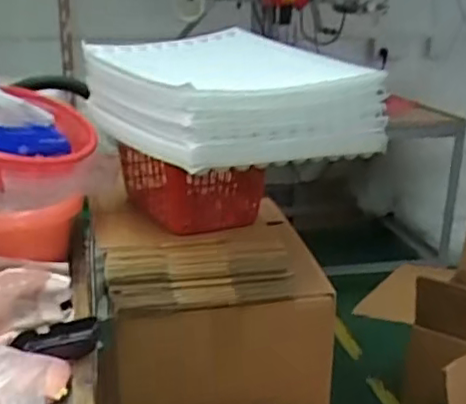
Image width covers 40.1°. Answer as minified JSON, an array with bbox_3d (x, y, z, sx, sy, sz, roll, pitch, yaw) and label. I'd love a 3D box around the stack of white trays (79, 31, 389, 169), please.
[{"bbox_3d":[-0.013,-0.156,0.924,0.306,0.124,0.356,-9,21,-29],"label":"stack of white trays"}]

